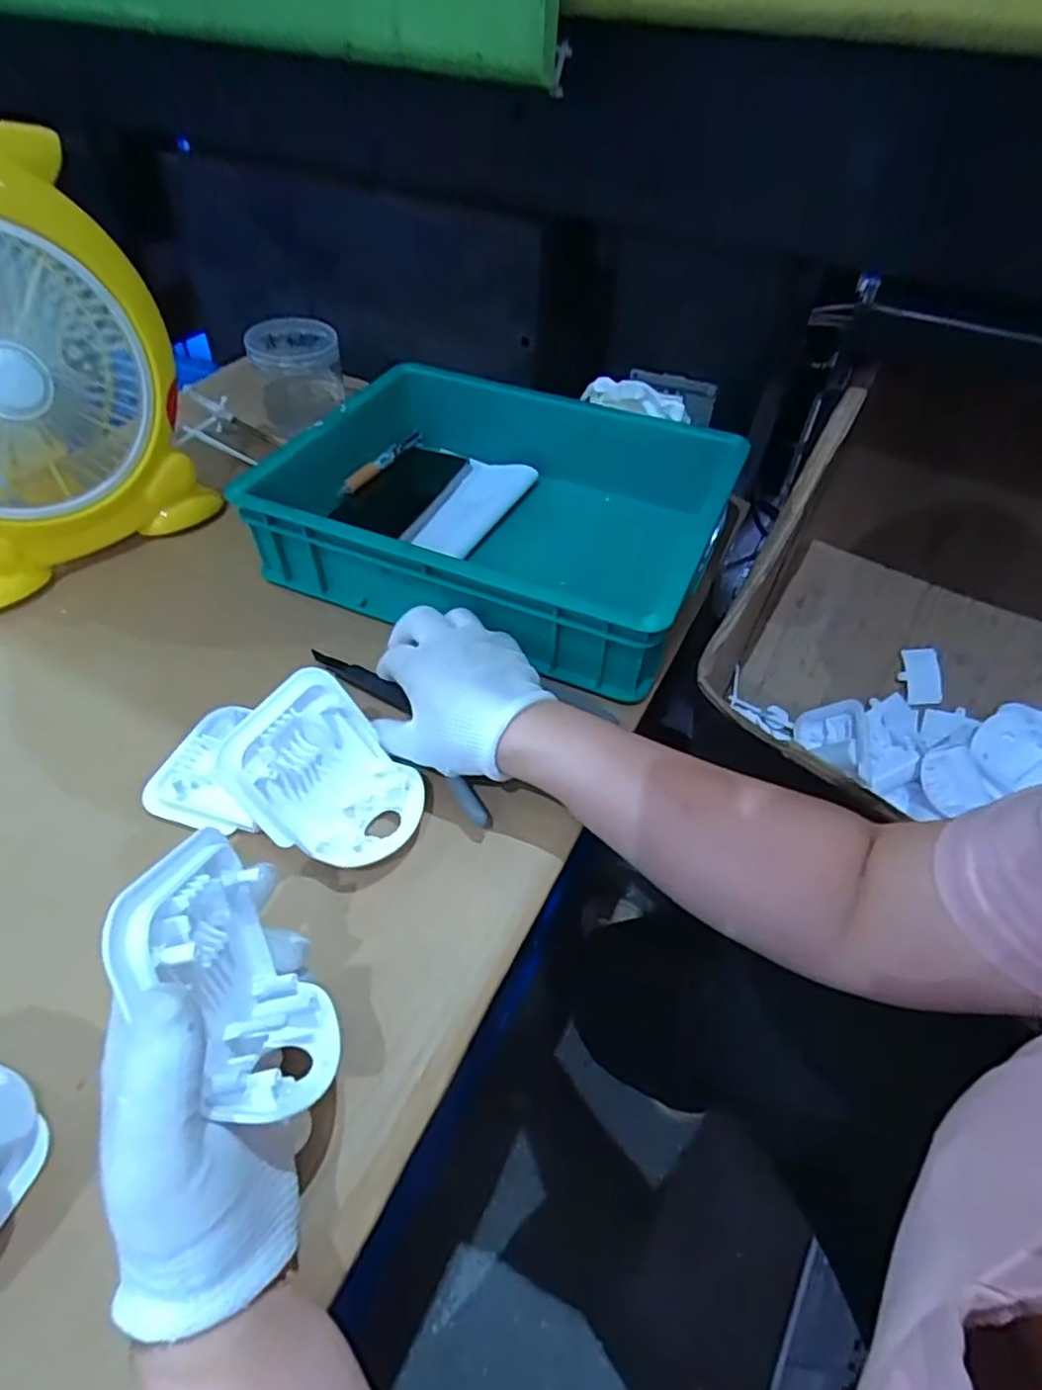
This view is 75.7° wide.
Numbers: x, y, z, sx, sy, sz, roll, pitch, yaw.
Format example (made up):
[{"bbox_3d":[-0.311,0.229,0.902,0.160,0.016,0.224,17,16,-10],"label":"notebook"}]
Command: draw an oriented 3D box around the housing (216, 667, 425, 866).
[{"bbox_3d":[-0.104,0.041,0.374,0.036,0.100,0.084,-10,35,40],"label":"housing"}]

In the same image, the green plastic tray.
[{"bbox_3d":[-0.013,-0.151,0.552,0.326,0.087,0.257,20,49,14],"label":"green plastic tray"}]

